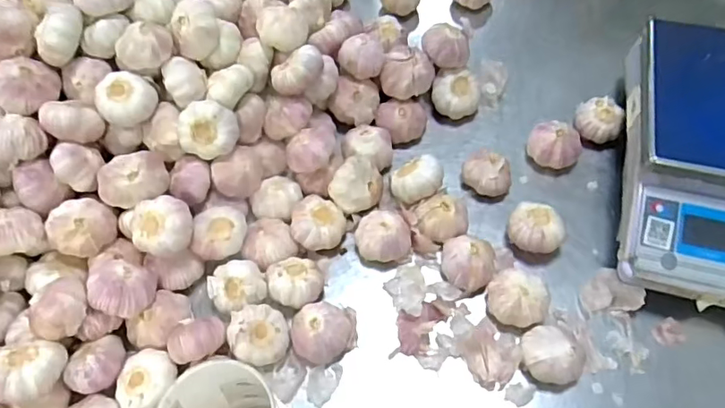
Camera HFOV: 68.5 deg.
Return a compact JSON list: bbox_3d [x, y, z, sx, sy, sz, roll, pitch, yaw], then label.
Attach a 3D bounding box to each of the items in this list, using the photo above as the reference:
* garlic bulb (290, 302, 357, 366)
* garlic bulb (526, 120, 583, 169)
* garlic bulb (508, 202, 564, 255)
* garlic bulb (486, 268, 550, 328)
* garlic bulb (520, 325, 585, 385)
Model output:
[{"bbox_3d":[-0.037,0.128,0.525,0.062,0.037,0.055,-6,59,-1],"label":"garlic bulb"},{"bbox_3d":[0.227,-0.069,0.633,0.055,0.036,0.057,-1,59,2],"label":"garlic bulb"},{"bbox_3d":[0.184,0.029,0.574,0.054,0.041,0.053,-1,59,2],"label":"garlic bulb"},{"bbox_3d":[0.156,0.096,0.532,0.055,0.039,0.053,-1,59,2],"label":"garlic bulb"},{"bbox_3d":[0.177,0.142,0.502,0.048,0.034,0.056,-41,66,-20],"label":"garlic bulb"}]

